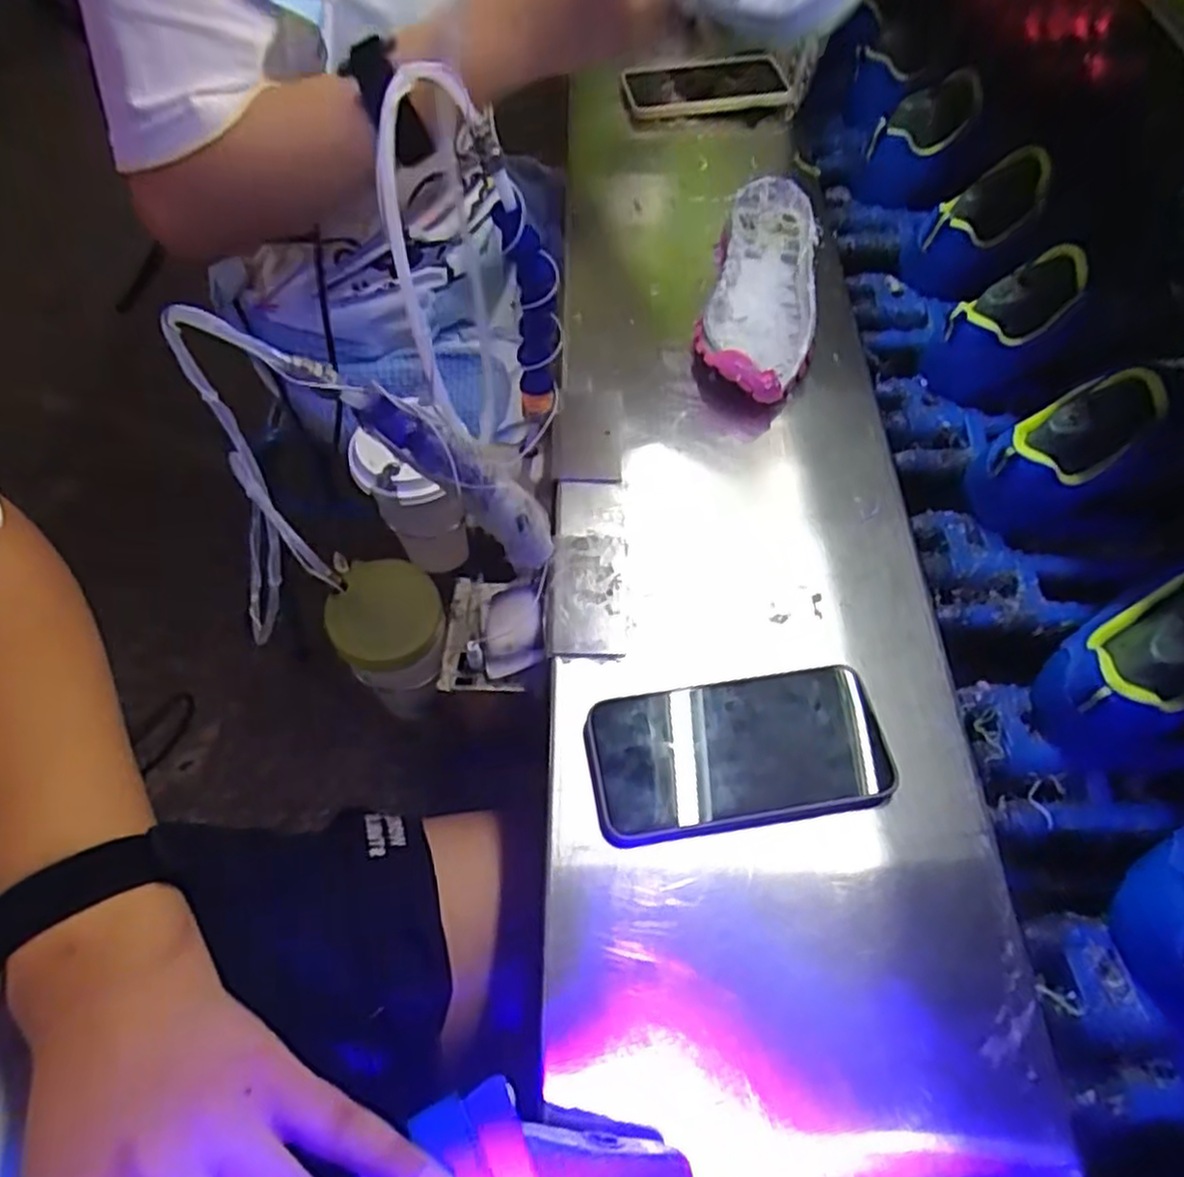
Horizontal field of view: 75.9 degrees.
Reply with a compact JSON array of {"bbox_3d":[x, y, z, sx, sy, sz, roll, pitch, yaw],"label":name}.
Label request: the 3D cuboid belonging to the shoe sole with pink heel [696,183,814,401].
[{"bbox_3d":[0.139,-0.242,0.615,0.086,0.044,0.241,14,58,6],"label":"shoe sole with pink heel"}]

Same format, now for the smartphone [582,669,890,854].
[{"bbox_3d":[0.081,0.090,0.421,0.162,0.017,0.079,-8,58,-8],"label":"smartphone"}]

